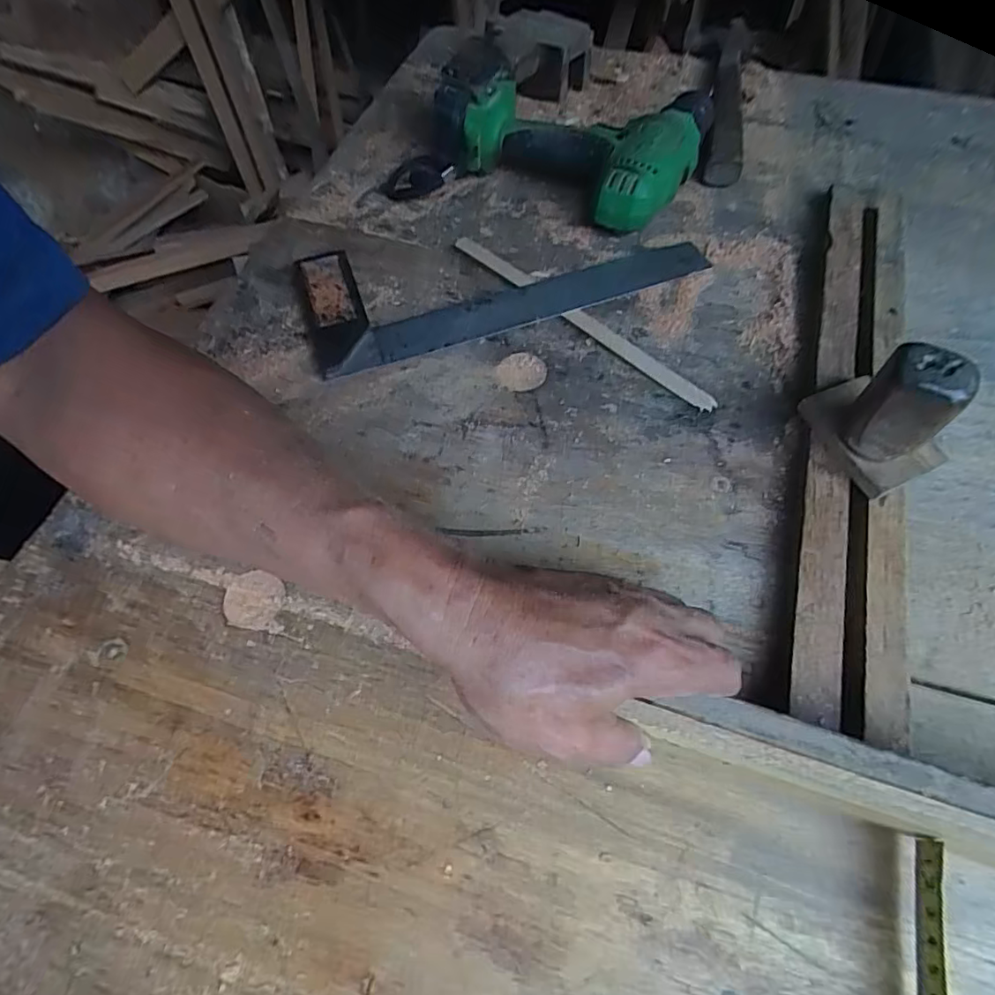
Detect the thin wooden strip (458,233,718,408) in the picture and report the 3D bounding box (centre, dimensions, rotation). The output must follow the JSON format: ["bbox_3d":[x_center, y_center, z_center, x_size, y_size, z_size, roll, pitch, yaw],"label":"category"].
[{"bbox_3d":[0.058,-0.135,0.409,0.017,0.004,0.236,-41,69,-19],"label":"thin wooden strip"}]

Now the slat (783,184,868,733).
[{"bbox_3d":[0.217,-0.066,0.365,0.024,0.020,0.418,17,64,9],"label":"slat"}]

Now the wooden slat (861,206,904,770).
[{"bbox_3d":[0.246,-0.054,0.358,0.020,0.019,0.411,16,63,9],"label":"wooden slat"}]

